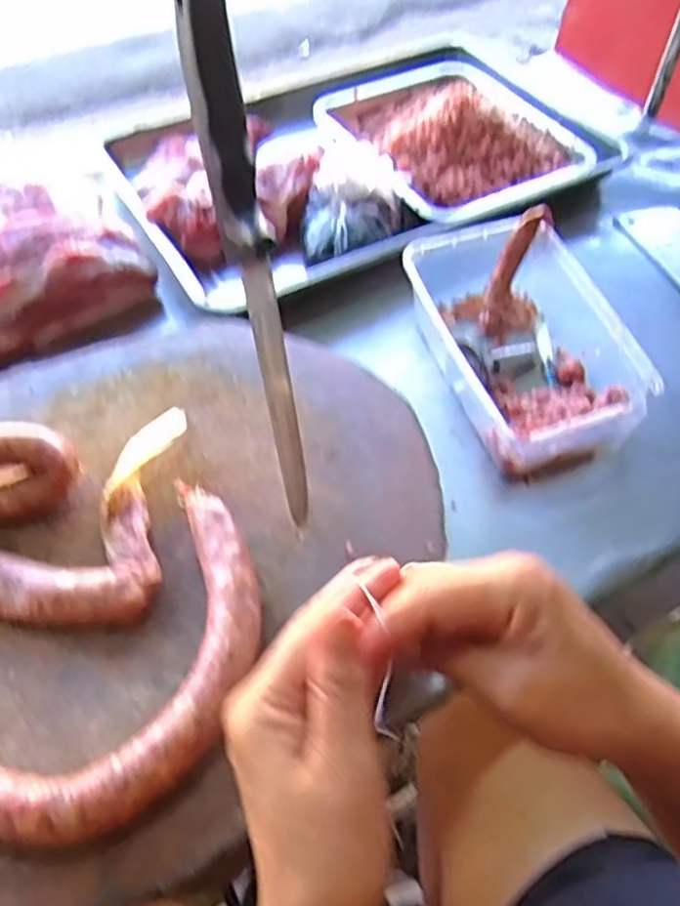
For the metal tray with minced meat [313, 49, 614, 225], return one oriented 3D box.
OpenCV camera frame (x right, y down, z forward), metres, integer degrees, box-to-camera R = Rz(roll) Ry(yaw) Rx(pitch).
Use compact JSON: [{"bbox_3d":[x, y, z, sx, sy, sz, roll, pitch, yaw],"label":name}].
[{"bbox_3d":[0.144,-0.419,0.891,0.317,0.072,0.329,-27,59,-21],"label":"metal tray with minced meat"}]

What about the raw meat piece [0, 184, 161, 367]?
[{"bbox_3d":[-0.335,-0.199,0.716,0.257,0.070,0.200,-18,56,-15],"label":"raw meat piece"}]

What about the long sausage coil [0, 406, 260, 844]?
[{"bbox_3d":[-0.196,0.068,0.423,0.306,0.044,0.267,14,54,8],"label":"long sausage coil"}]

